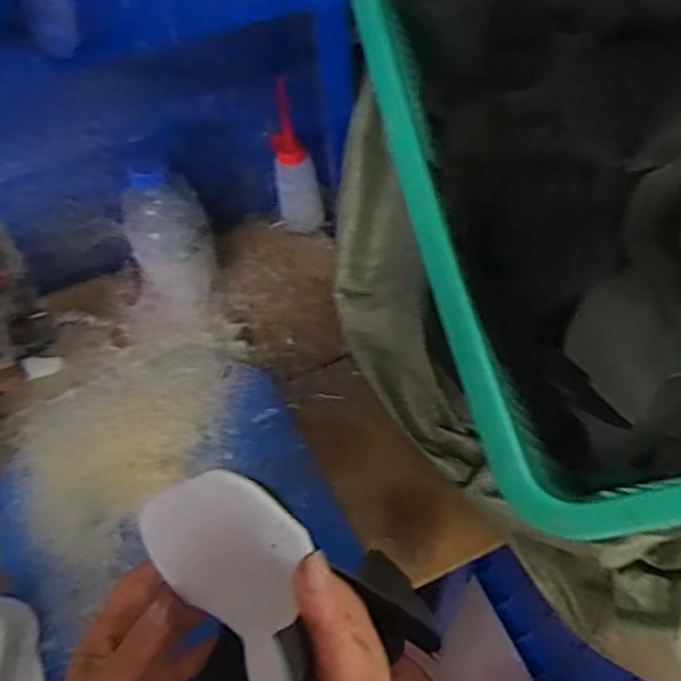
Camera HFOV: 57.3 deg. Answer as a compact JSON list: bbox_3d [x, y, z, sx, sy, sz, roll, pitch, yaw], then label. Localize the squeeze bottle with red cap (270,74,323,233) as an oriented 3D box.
[{"bbox_3d":[-0.054,-0.207,0.727,0.052,0.173,0.048,-8,56,-2],"label":"squeeze bottle with red cap"}]

